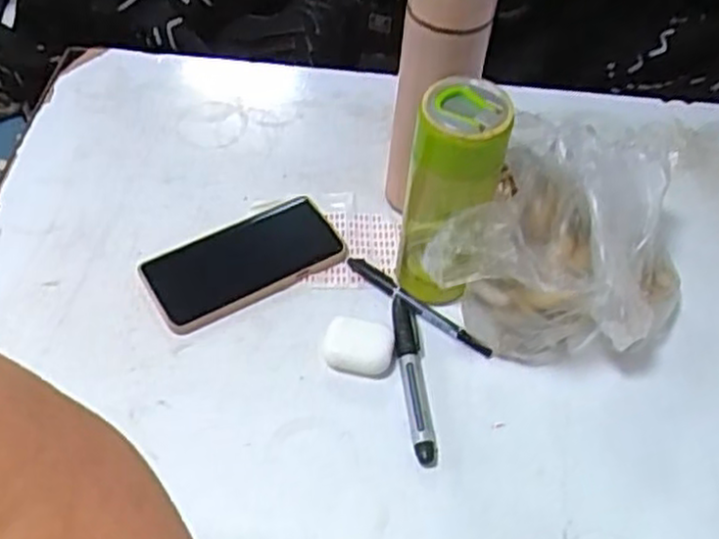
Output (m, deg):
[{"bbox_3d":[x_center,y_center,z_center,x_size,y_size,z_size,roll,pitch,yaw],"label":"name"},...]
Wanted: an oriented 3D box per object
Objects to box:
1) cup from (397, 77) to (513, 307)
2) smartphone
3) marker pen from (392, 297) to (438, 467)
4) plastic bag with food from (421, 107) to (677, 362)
[{"bbox_3d":[0.067,-0.054,0.578,0.063,0.193,0.064,1,52,-2],"label":"cup"},{"bbox_3d":[-0.097,-0.008,0.645,0.164,0.009,0.081,-24,57,-21],"label":"smartphone"},{"bbox_3d":[0.041,0.079,0.574,0.020,0.015,0.138,-3,52,-6],"label":"marker pen"},{"bbox_3d":[0.175,-0.027,0.603,0.186,0.128,0.244,23,54,15],"label":"plastic bag with food"}]

